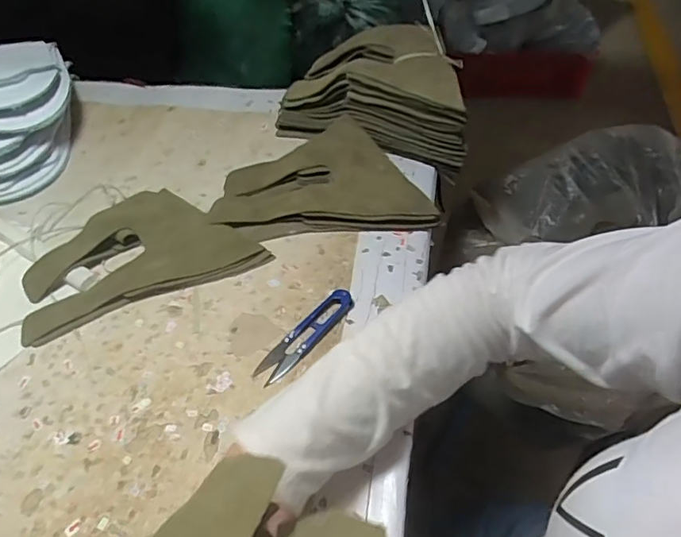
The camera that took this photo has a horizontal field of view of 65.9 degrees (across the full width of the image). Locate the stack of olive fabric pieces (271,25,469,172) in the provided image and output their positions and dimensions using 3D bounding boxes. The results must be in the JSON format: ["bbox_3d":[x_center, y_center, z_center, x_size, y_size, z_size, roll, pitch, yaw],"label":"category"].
[{"bbox_3d":[0.044,-0.195,0.574,0.208,0.089,0.110,17,54,16],"label":"stack of olive fabric pieces"}]

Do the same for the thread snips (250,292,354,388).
[{"bbox_3d":[-0.029,0.054,0.436,0.026,0.013,0.100,34,60,26],"label":"thread snips"}]

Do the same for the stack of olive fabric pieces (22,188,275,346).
[{"bbox_3d":[-0.194,-0.018,0.492,0.206,0.015,0.139,-25,54,-16],"label":"stack of olive fabric pieces"}]

